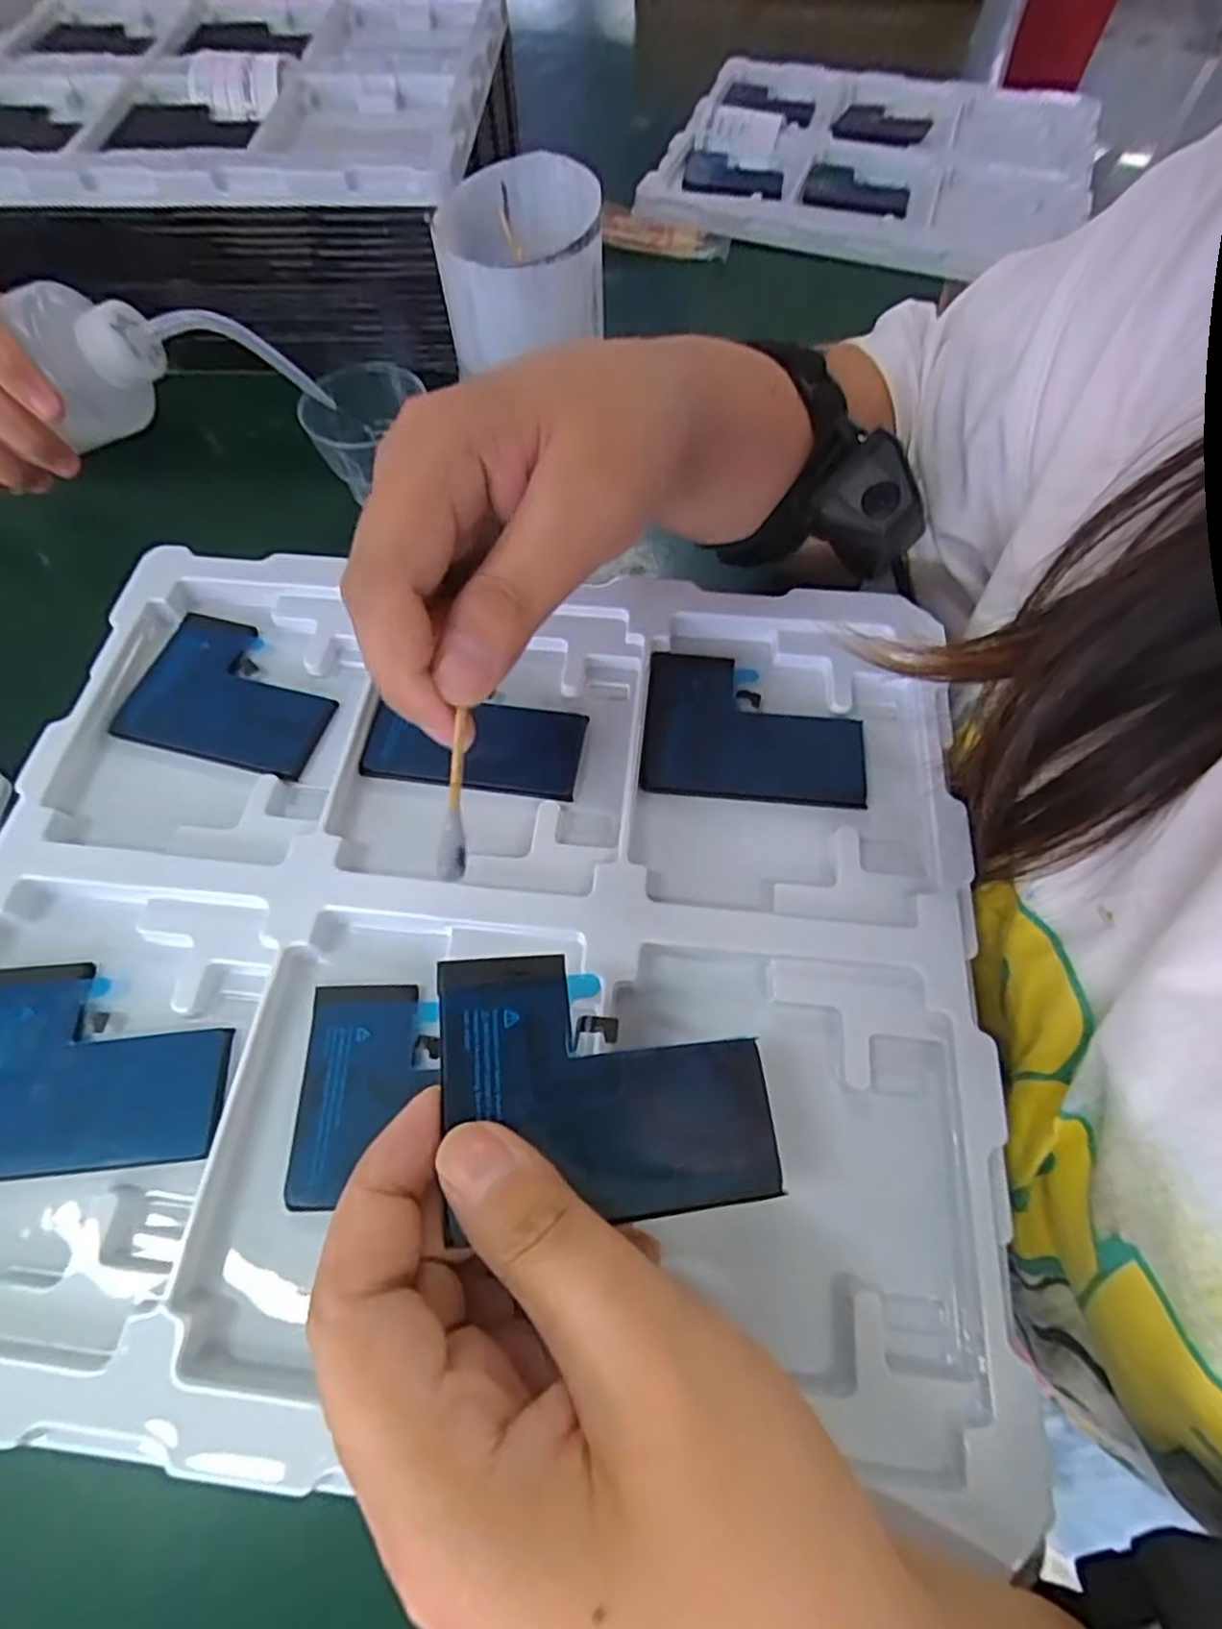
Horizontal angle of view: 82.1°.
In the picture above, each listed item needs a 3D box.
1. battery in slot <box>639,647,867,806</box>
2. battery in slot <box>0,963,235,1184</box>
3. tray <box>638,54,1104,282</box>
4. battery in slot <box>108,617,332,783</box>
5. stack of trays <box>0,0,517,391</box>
[{"bbox_3d":[0.051,-0.032,0.255,0.077,0.005,0.059,6,63,3],"label":"battery in slot"},{"bbox_3d":[-0.152,0.072,0.206,0.077,0.004,0.059,-5,63,-3],"label":"battery in slot"},{"bbox_3d":[0.213,-0.519,0.551,0.304,0.022,0.292,18,64,9],"label":"tray"},{"bbox_3d":[-0.142,-0.047,0.266,0.077,0.004,0.057,14,63,7],"label":"battery in slot"},{"bbox_3d":[-0.227,-0.415,0.453,0.306,0.107,0.263,1,63,0],"label":"stack of trays"}]

